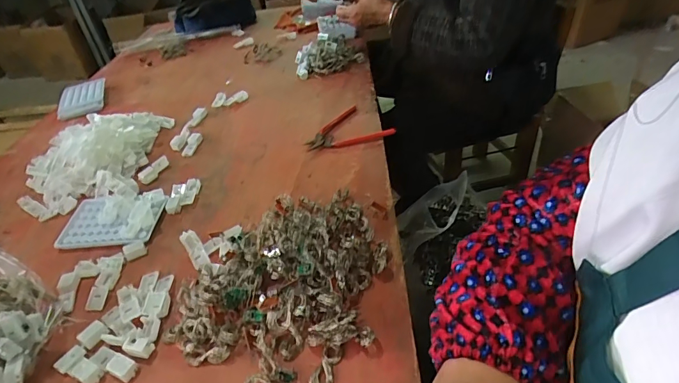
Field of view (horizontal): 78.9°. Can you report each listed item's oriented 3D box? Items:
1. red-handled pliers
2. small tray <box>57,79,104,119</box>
[{"bbox_3d":[0.014,-0.117,0.717,0.148,0.017,0.123,-7,39,1],"label":"red-handled pliers"},{"bbox_3d":[-0.556,-0.199,0.889,0.095,0.025,0.135,-17,40,-11],"label":"small tray"}]

